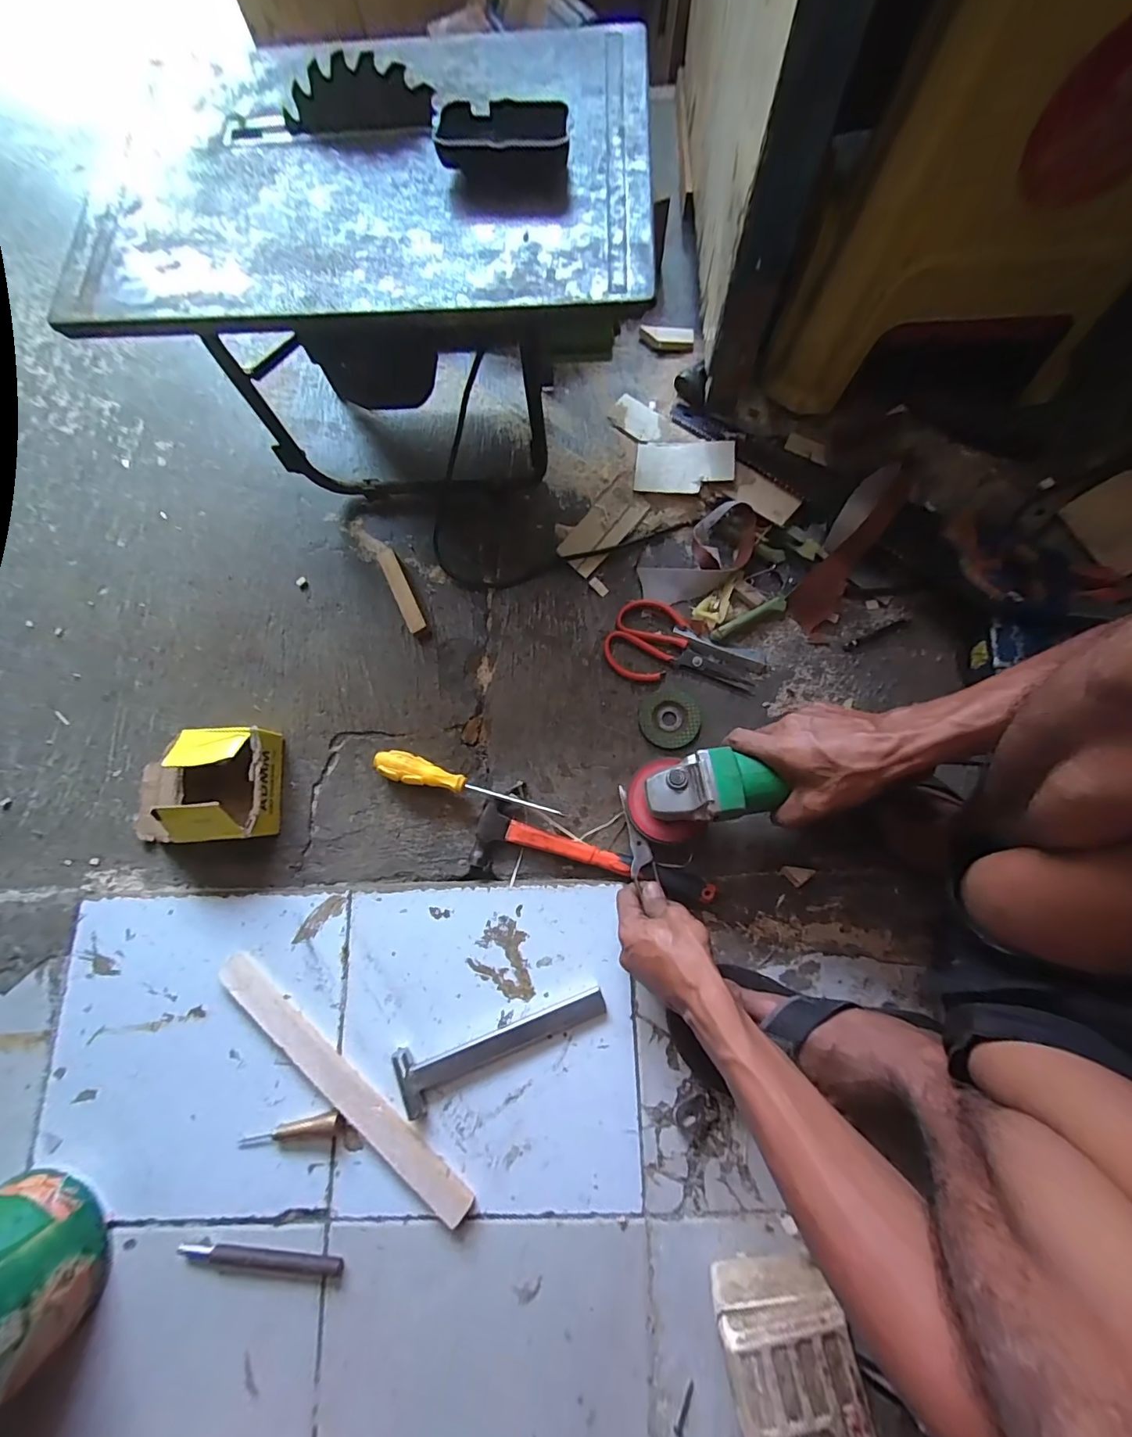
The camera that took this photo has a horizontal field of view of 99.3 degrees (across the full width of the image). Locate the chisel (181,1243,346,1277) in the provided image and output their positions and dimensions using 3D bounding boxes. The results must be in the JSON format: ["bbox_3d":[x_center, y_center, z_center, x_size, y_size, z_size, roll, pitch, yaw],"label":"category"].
[{"bbox_3d":[-0.283,0.502,0.447,0.152,0.008,0.014,5,77,3],"label":"chisel"}]

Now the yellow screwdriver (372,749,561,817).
[{"bbox_3d":[-0.111,0.073,0.537,0.214,0.030,0.032,14,78,5],"label":"yellow screwdriver"}]

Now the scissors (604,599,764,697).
[{"bbox_3d":[0.138,-0.072,0.566,0.177,0.009,0.097,26,79,7],"label":"scissors"}]

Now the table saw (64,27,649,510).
[{"bbox_3d":[-0.167,-0.442,0.519,0.471,0.269,0.289,-1,77,1],"label":"table saw"}]

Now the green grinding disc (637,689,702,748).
[{"bbox_3d":[0.119,0.000,0.553,0.067,0.004,0.065,0,77,2],"label":"green grinding disc"}]

